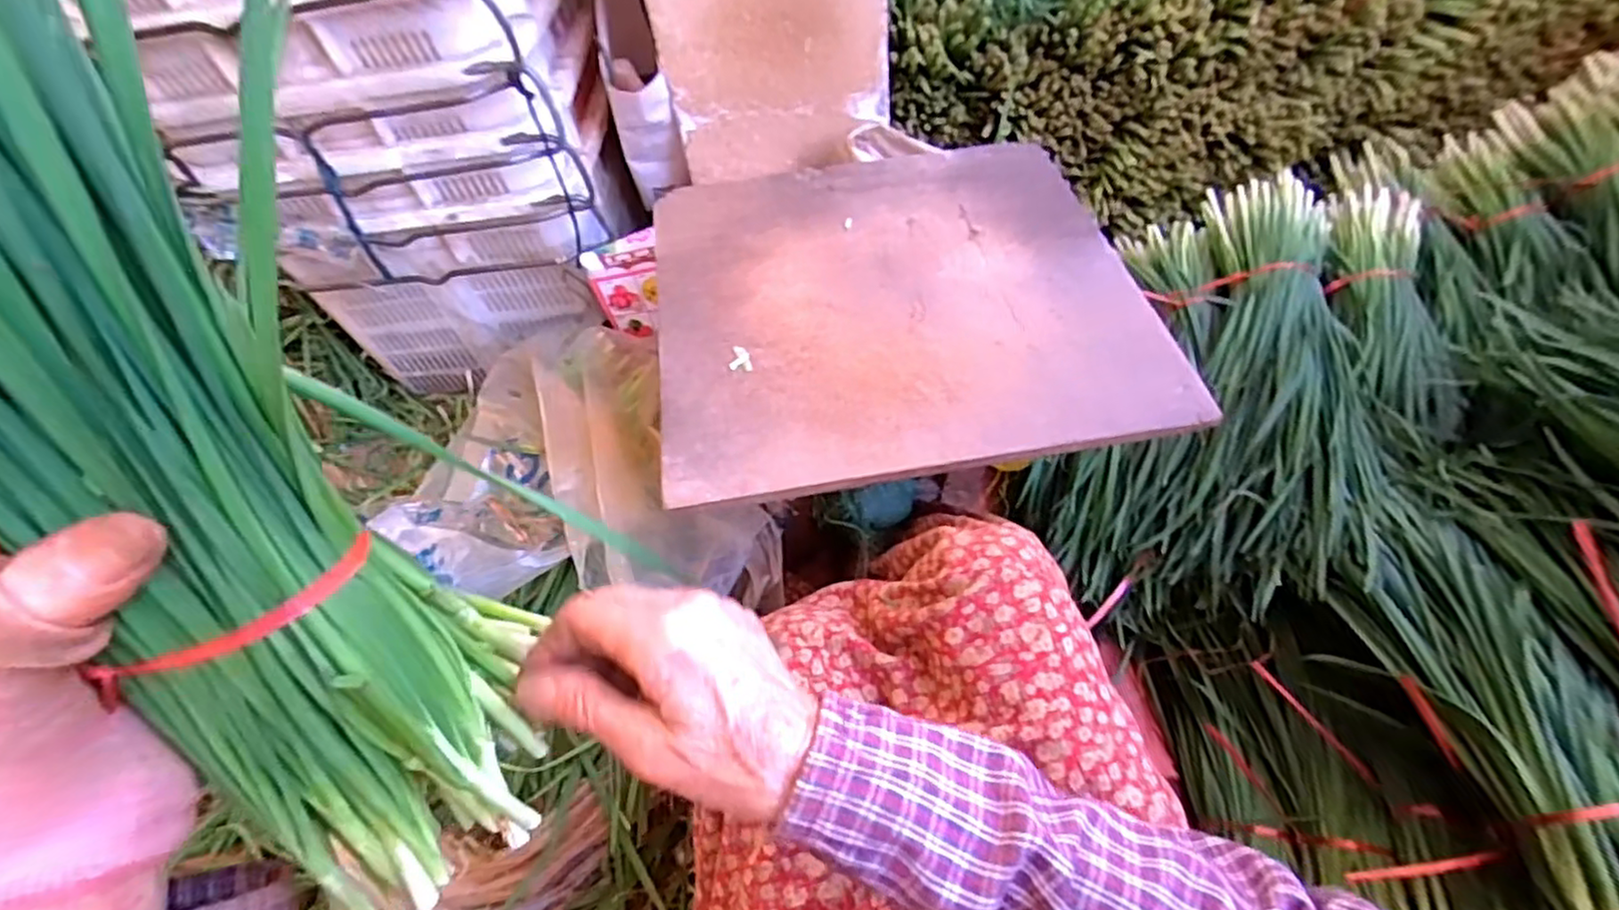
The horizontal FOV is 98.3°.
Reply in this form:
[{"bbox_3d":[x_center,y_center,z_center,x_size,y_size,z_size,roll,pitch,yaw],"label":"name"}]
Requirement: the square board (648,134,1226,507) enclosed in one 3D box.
[{"bbox_3d":[0.082,-0.164,0.679,0.447,0.021,0.444,-8,53,-3],"label":"square board"}]

